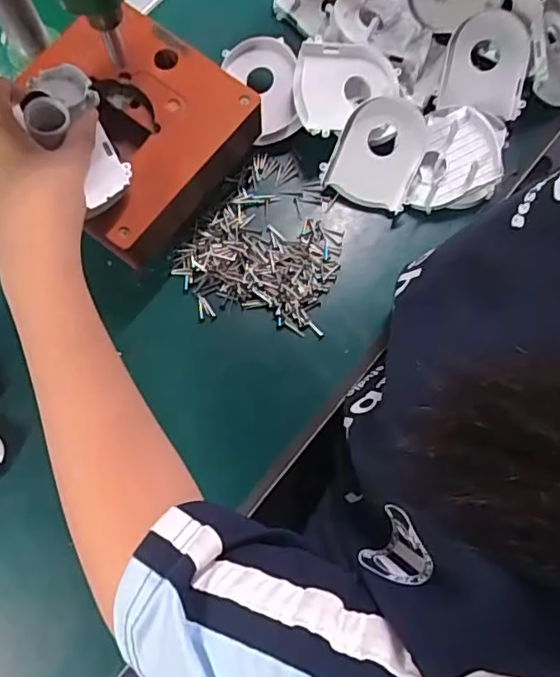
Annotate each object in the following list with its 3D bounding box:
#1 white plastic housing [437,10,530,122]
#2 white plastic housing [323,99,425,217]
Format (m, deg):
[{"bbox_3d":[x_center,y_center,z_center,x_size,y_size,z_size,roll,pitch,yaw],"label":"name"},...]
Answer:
[{"bbox_3d":[0.169,-0.224,0.477,0.066,0.022,0.074,12,107,2],"label":"white plastic housing"},{"bbox_3d":[0.075,-0.144,0.454,0.066,0.019,0.080,12,115,-12],"label":"white plastic housing"}]

